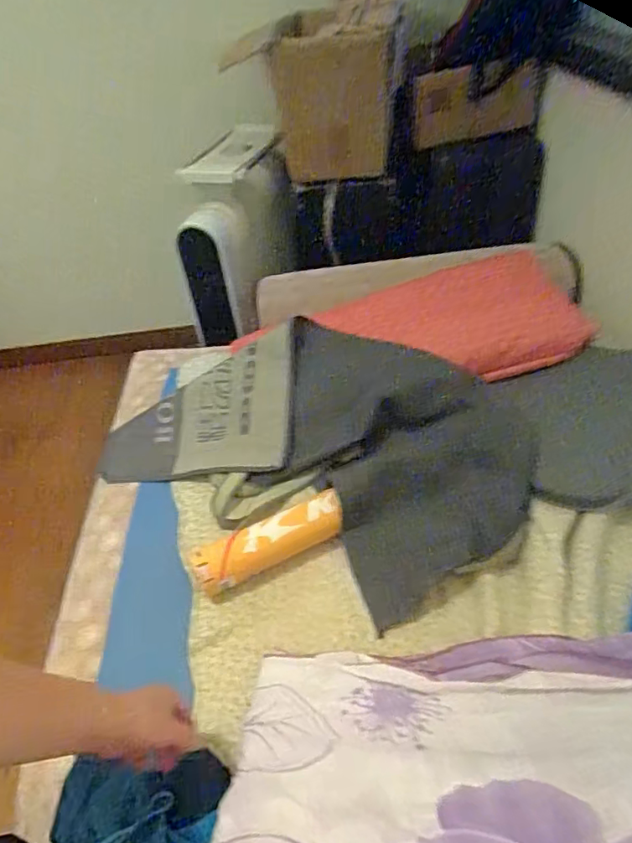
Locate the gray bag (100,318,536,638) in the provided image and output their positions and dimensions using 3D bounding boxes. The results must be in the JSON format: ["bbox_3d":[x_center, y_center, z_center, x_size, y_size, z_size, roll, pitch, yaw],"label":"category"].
[{"bbox_3d":[0.010,0.024,0.945,0.690,0.111,0.461,24,51,26],"label":"gray bag"}]

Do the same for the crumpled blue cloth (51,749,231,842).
[{"bbox_3d":[-0.186,0.413,0.553,0.169,0.018,0.124,0,45,5],"label":"crumpled blue cloth"}]

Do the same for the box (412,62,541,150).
[{"bbox_3d":[0.379,-0.749,1.282,0.290,0.151,0.053,-11,45,-7],"label":"box"}]

